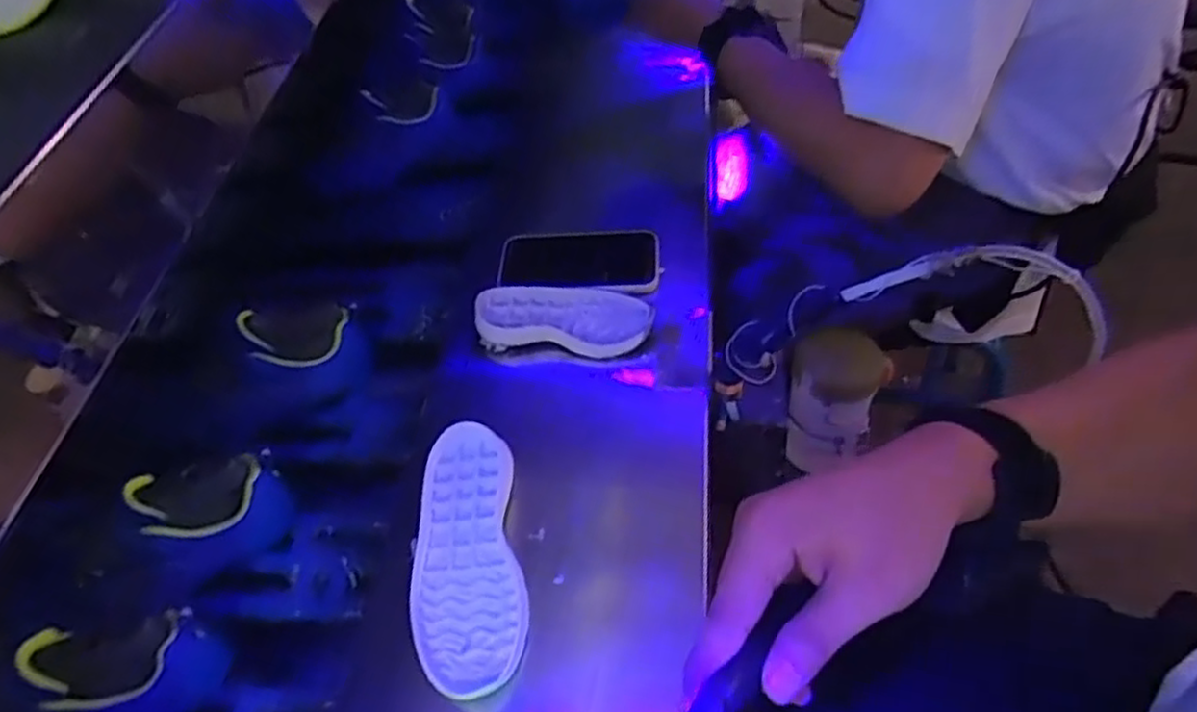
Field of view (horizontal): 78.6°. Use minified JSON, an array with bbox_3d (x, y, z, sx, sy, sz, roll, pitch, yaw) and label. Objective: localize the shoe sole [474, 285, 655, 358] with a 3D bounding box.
[{"bbox_3d":[-0.032,-0.037,0.657,0.153,0.028,0.072,9,62,4],"label":"shoe sole"}]

